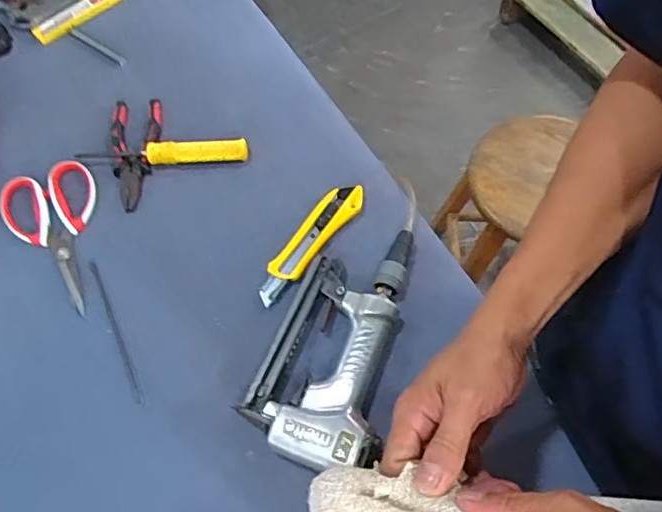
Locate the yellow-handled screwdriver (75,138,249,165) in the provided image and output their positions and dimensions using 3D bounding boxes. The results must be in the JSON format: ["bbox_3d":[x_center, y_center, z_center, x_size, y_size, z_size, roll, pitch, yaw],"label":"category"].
[{"bbox_3d":[-0.197,-0.121,0.652,0.200,0.020,0.022,-1,63,2],"label":"yellow-handled screwdriver"}]

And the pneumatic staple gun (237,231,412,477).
[{"bbox_3d":[0.001,0.078,0.544,0.120,0.045,0.239,10,64,8],"label":"pneumatic staple gun"}]

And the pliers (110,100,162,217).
[{"bbox_3d":[-0.231,-0.122,0.658,0.057,0.020,0.152,-5,63,0],"label":"pliers"}]

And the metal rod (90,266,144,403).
[{"bbox_3d":[-0.218,0.074,0.565,0.007,0.009,0.162,-25,65,-10],"label":"metal rod"}]

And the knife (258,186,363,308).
[{"bbox_3d":[-0.024,-0.016,0.603,0.037,0.027,0.159,35,70,18],"label":"knife"}]

